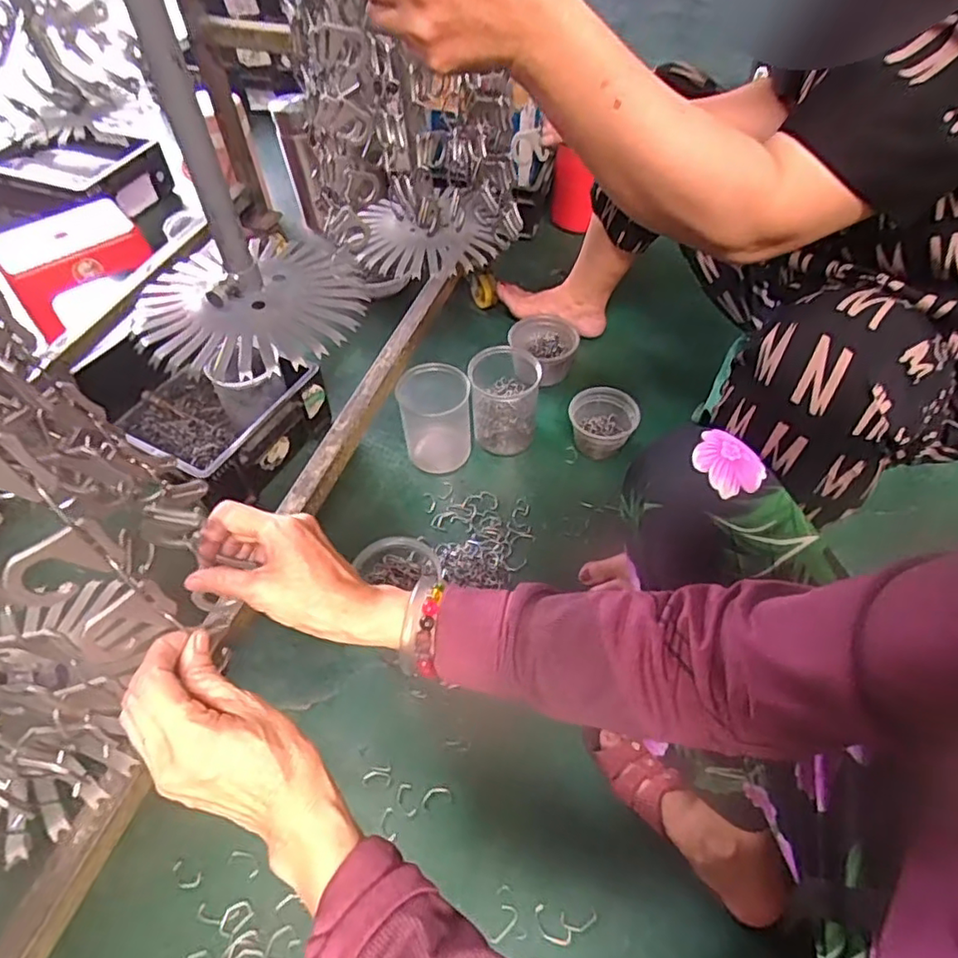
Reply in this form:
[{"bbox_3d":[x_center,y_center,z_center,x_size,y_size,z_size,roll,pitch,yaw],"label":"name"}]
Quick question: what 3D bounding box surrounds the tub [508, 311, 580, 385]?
[{"bbox_3d":[0.114,-0.227,1.052,0.119,0.072,0.122,-1,52,1],"label":"tub"}]

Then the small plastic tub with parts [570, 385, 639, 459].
[{"bbox_3d":[0.190,-0.083,0.938,0.100,0.083,0.092,-1,52,1],"label":"small plastic tub with parts"}]

